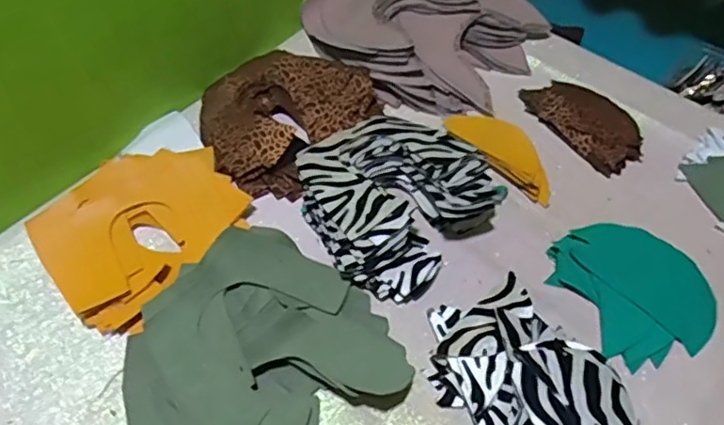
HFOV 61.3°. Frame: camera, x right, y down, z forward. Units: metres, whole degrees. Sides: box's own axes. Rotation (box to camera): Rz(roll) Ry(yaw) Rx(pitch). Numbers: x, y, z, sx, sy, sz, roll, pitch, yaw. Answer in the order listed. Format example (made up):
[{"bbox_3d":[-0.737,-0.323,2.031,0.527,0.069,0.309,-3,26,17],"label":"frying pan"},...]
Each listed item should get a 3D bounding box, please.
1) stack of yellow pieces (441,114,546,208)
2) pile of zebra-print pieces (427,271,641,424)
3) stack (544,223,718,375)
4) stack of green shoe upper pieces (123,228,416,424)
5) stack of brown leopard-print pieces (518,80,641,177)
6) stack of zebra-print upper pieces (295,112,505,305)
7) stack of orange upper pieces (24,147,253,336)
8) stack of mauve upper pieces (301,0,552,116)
[{"bbox_3d":[0.152,-0.068,0.646,0.131,0.029,0.064,37,63,24],"label":"stack of yellow pieces"},{"bbox_3d":[0.136,0.136,0.496,0.121,0.037,0.192,-31,60,-20],"label":"pile of zebra-print pieces"},{"bbox_3d":[0.251,0.064,0.557,0.115,0.020,0.139,-27,58,-17],"label":"stack"},{"bbox_3d":[-0.091,0.122,0.507,0.214,0.047,0.194,-37,62,-23],"label":"stack of green shoe upper pieces"},{"bbox_3d":[0.250,-0.106,0.680,0.080,0.015,0.141,-30,58,-20],"label":"stack of brown leopard-print pieces"},{"bbox_3d":[0.031,-0.025,0.598,0.188,0.057,0.178,-37,62,-23],"label":"stack of zebra-print upper pieces"},{"bbox_3d":[-0.211,0.011,0.596,0.160,0.034,0.199,31,60,21],"label":"stack of orange upper pieces"},{"bbox_3d":[0.060,-0.231,0.738,0.269,0.067,0.195,28,58,20],"label":"stack of mauve upper pieces"}]

